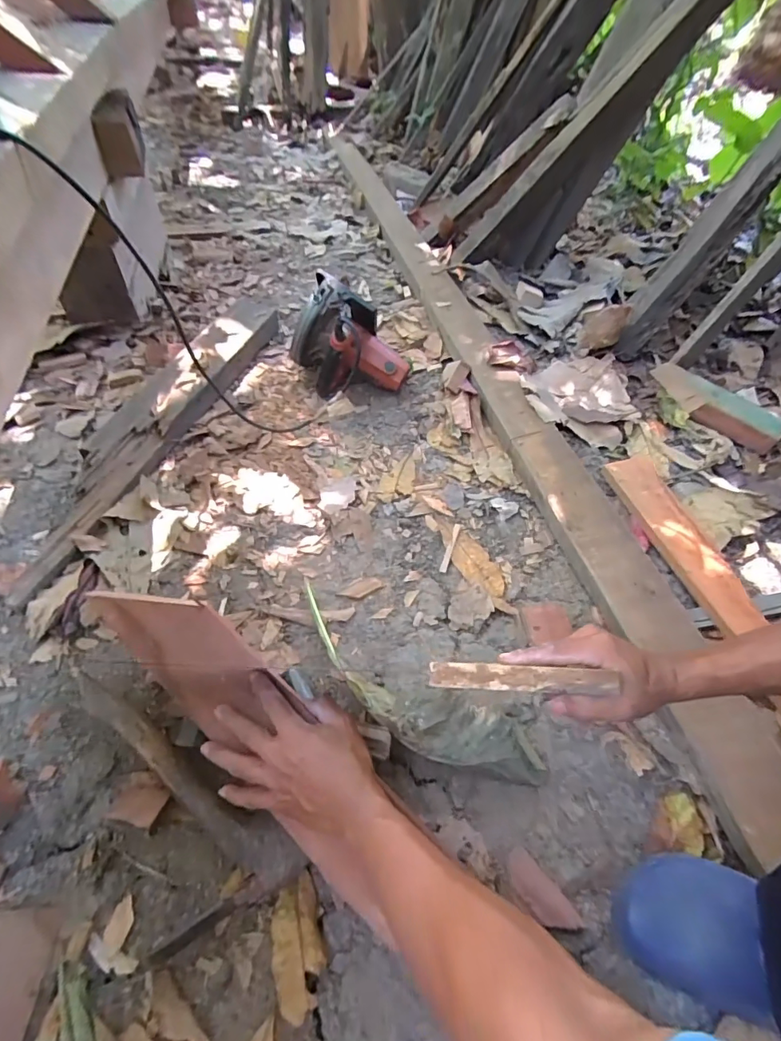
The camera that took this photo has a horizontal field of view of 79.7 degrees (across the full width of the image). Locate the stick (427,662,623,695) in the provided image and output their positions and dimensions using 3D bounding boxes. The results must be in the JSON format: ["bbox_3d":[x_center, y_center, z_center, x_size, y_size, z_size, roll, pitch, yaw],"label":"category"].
[{"bbox_3d":[0.108,0.133,0.395,0.146,0.012,0.021,-2,49,13],"label":"stick"}]

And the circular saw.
[{"bbox_3d":[-0.073,-0.352,0.921,0.172,0.205,0.180,-36,62,-29],"label":"circular saw"}]

